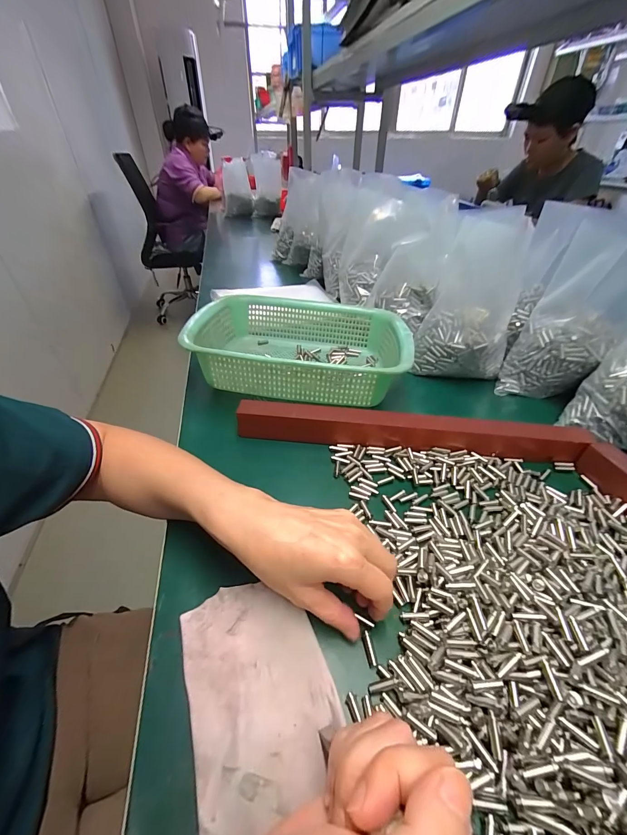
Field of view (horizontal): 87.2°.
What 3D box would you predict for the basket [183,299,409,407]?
[{"bbox_3d":[-0.015,-0.105,0.496,0.300,0.094,0.222,3,41,4],"label":"basket"}]

